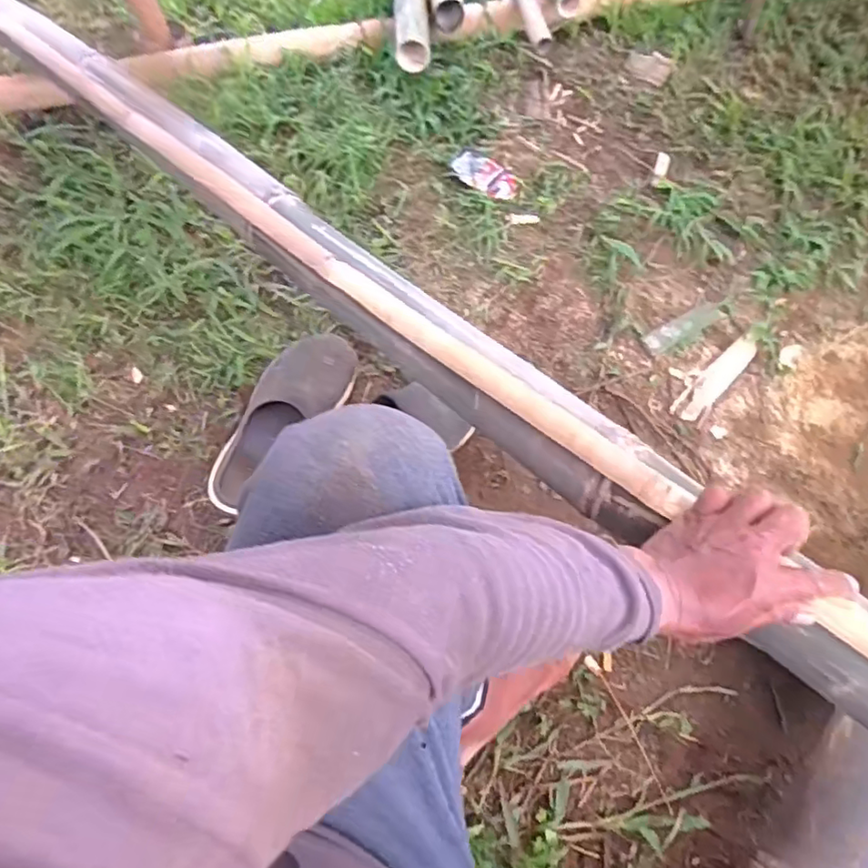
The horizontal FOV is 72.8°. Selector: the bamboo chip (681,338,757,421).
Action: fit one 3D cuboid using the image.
[{"bbox_3d":[0.405,-0.079,0.839,0.035,0.004,0.174,41,70,21],"label":"bamboo chip"}]

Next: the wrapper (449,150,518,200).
[{"bbox_3d":[0.090,-0.444,1.005,0.128,0.021,0.073,34,67,17],"label":"wrapper"}]

